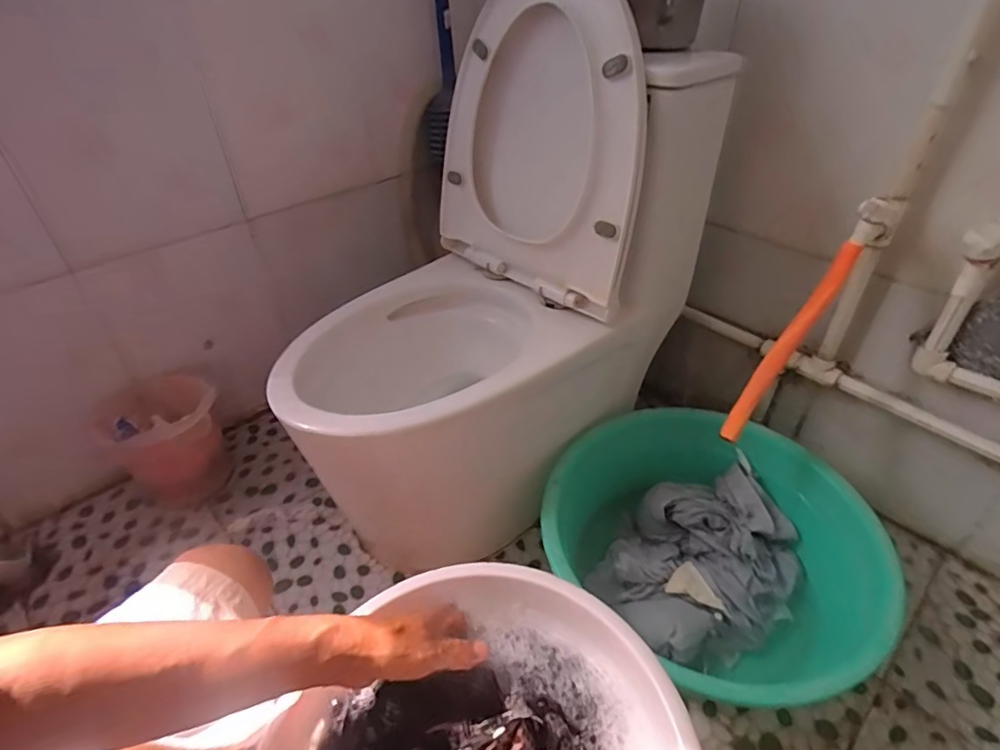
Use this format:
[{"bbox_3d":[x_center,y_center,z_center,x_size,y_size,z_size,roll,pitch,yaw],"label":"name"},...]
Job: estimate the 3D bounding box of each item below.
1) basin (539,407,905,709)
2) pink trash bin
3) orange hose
[{"bbox_3d":[0.315,0.271,0.832,0.435,0.170,0.471,-2,38,1],"label":"basin"},{"bbox_3d":[-0.625,0.135,1.024,0.192,0.238,0.153,-29,45,-29],"label":"pink trash bin"},{"bbox_3d":[0.409,-0.039,0.758,0.039,0.308,0.032,12,23,-42],"label":"orange hose"}]

